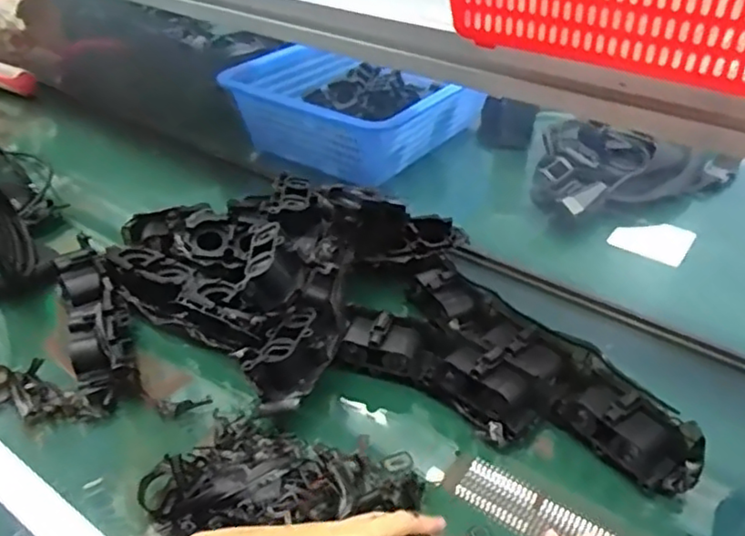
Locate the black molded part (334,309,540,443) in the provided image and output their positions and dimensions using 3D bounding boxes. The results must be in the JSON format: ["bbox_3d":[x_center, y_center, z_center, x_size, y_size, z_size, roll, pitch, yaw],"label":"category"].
[{"bbox_3d":[0.060,0.090,0.584,0.190,0.051,0.062,22,40,25],"label":"black molded part"}]

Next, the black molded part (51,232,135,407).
[{"bbox_3d":[-0.270,0.047,0.630,0.052,0.053,0.202,-15,39,-22],"label":"black molded part"}]

